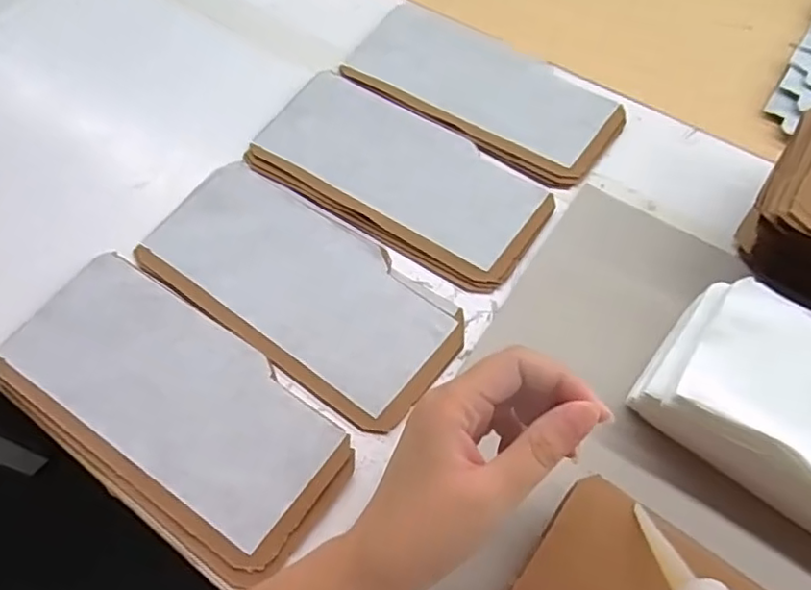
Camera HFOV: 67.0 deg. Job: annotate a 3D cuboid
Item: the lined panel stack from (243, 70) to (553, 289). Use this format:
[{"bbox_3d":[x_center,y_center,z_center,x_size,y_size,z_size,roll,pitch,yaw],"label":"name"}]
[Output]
[{"bbox_3d":[-0.005,-0.093,0.459,0.223,0.010,0.108,30,67,17],"label":"lined panel stack"}]

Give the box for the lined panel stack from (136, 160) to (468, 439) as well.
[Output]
[{"bbox_3d":[-0.073,-0.008,0.418,0.225,0.010,0.106,32,68,18],"label":"lined panel stack"}]

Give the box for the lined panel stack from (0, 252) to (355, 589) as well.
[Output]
[{"bbox_3d":[-0.144,0.066,0.376,0.230,0.013,0.109,31,68,17],"label":"lined panel stack"}]

